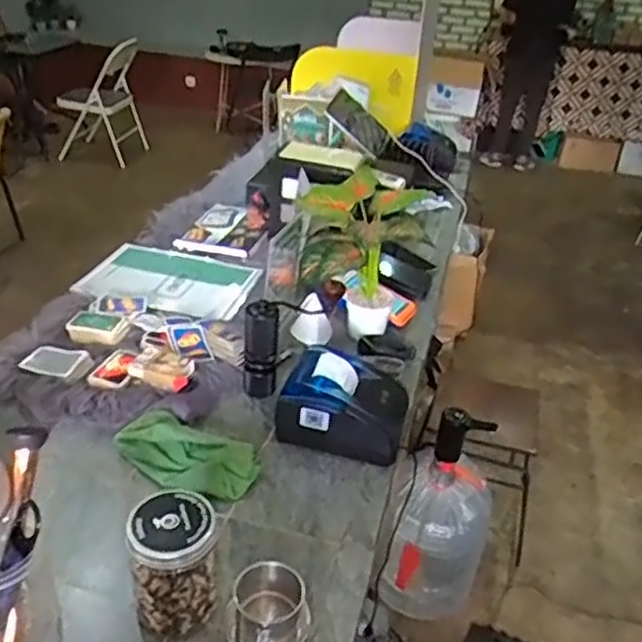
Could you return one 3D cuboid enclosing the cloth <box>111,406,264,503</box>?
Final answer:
[{"bbox_3d":[-0.182,0.178,0.929,0.196,0.035,0.091,12,32,12],"label":"cloth"}]

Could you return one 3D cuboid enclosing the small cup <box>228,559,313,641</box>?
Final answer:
[{"bbox_3d":[-0.055,0.308,0.720,0.088,0.053,0.085,5,32,0],"label":"small cup"}]

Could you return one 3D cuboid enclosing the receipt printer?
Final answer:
[{"bbox_3d":[0.034,0.111,0.990,0.176,0.099,0.118,10,32,8],"label":"receipt printer"}]

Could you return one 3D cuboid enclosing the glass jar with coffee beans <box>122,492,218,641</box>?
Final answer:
[{"bbox_3d":[-0.153,0.256,0.717,0.084,0.129,0.079,3,32,-2],"label":"glass jar with coffee beans"}]

